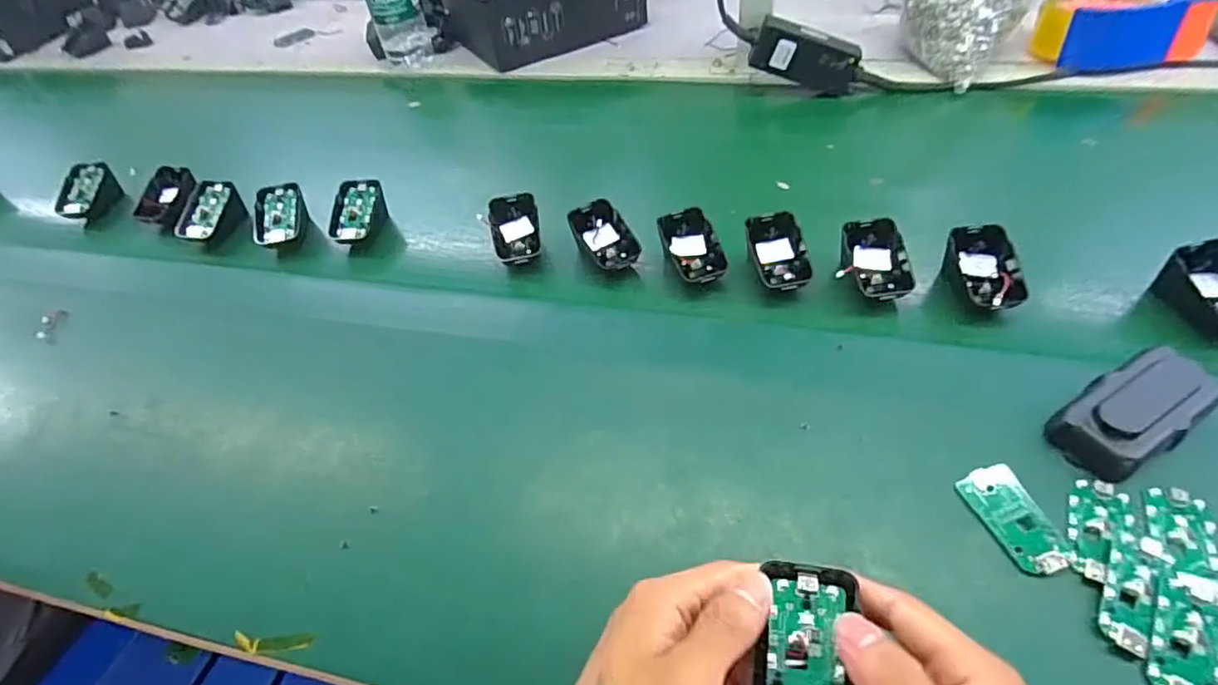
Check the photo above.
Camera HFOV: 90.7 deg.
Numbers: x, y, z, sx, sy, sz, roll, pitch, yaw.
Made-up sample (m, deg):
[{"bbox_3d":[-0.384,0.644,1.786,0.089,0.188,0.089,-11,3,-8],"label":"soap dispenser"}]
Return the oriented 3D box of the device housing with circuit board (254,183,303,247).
[{"bbox_3d":[-0.329,-0.120,0.606,0.043,0.042,0.073,-10,51,-1],"label":"device housing with circuit board"}]

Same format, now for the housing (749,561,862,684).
[{"bbox_3d":[0.084,0.127,0.253,0.039,0.014,0.070,10,40,14],"label":"housing"}]

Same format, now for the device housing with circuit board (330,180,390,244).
[{"bbox_3d":[-0.250,-0.125,0.599,0.045,0.033,0.072,10,67,-1],"label":"device housing with circuit board"}]

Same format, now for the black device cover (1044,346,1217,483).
[{"bbox_3d":[0.328,0.044,0.376,0.099,0.031,0.051,-33,53,-16],"label":"black device cover"}]

